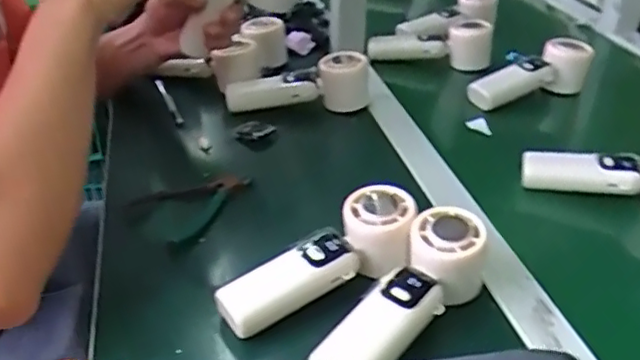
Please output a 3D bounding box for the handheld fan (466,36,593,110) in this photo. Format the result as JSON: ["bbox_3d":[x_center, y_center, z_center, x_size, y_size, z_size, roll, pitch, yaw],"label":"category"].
[{"bbox_3d":[0.255,-0.126,0.777,0.164,0.060,0.052,-21,36,-11],"label":"handheld fan"}]

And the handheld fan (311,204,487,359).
[{"bbox_3d":[0.068,0.086,0.459,0.152,0.058,0.055,-44,49,-17],"label":"handheld fan"}]

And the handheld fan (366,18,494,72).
[{"bbox_3d":[0.150,-0.188,0.847,0.164,0.065,0.051,5,32,4],"label":"handheld fan"}]

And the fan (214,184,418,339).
[{"bbox_3d":[0.004,0.066,0.477,0.165,0.041,0.058,-30,41,-15],"label":"fan"}]

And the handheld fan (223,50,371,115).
[{"bbox_3d":[-0.027,-0.114,0.739,0.165,0.061,0.046,-3,32,-8],"label":"handheld fan"}]

